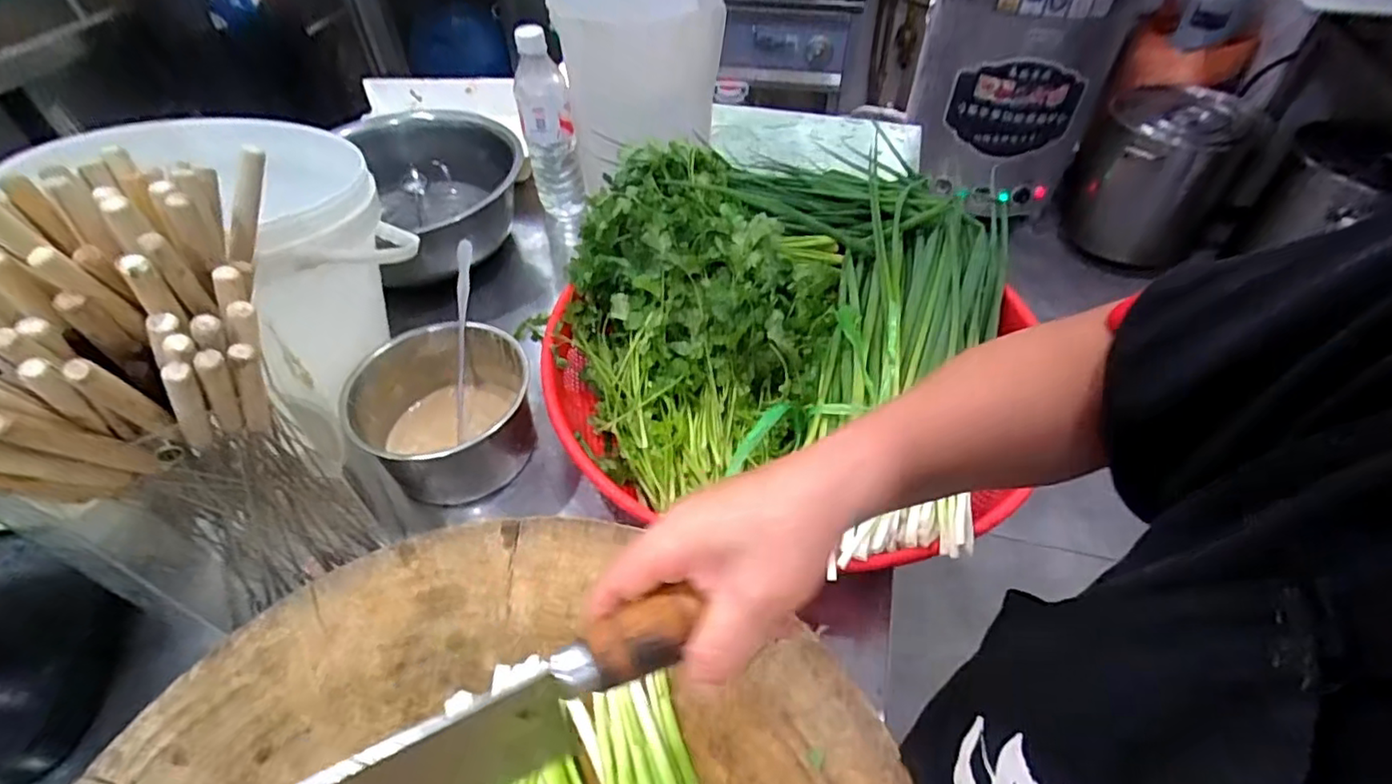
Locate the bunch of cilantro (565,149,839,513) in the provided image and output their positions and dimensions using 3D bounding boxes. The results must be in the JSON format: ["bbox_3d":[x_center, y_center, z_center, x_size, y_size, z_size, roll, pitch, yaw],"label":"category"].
[{"bbox_3d":[-0.009,-0.074,0.590,0.263,0.129,0.347,17,51,15],"label":"bunch of cilantro"}]

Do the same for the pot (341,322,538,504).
[{"bbox_3d":[-0.224,0.014,0.572,0.134,0.099,0.141,0,49,0],"label":"pot"}]

